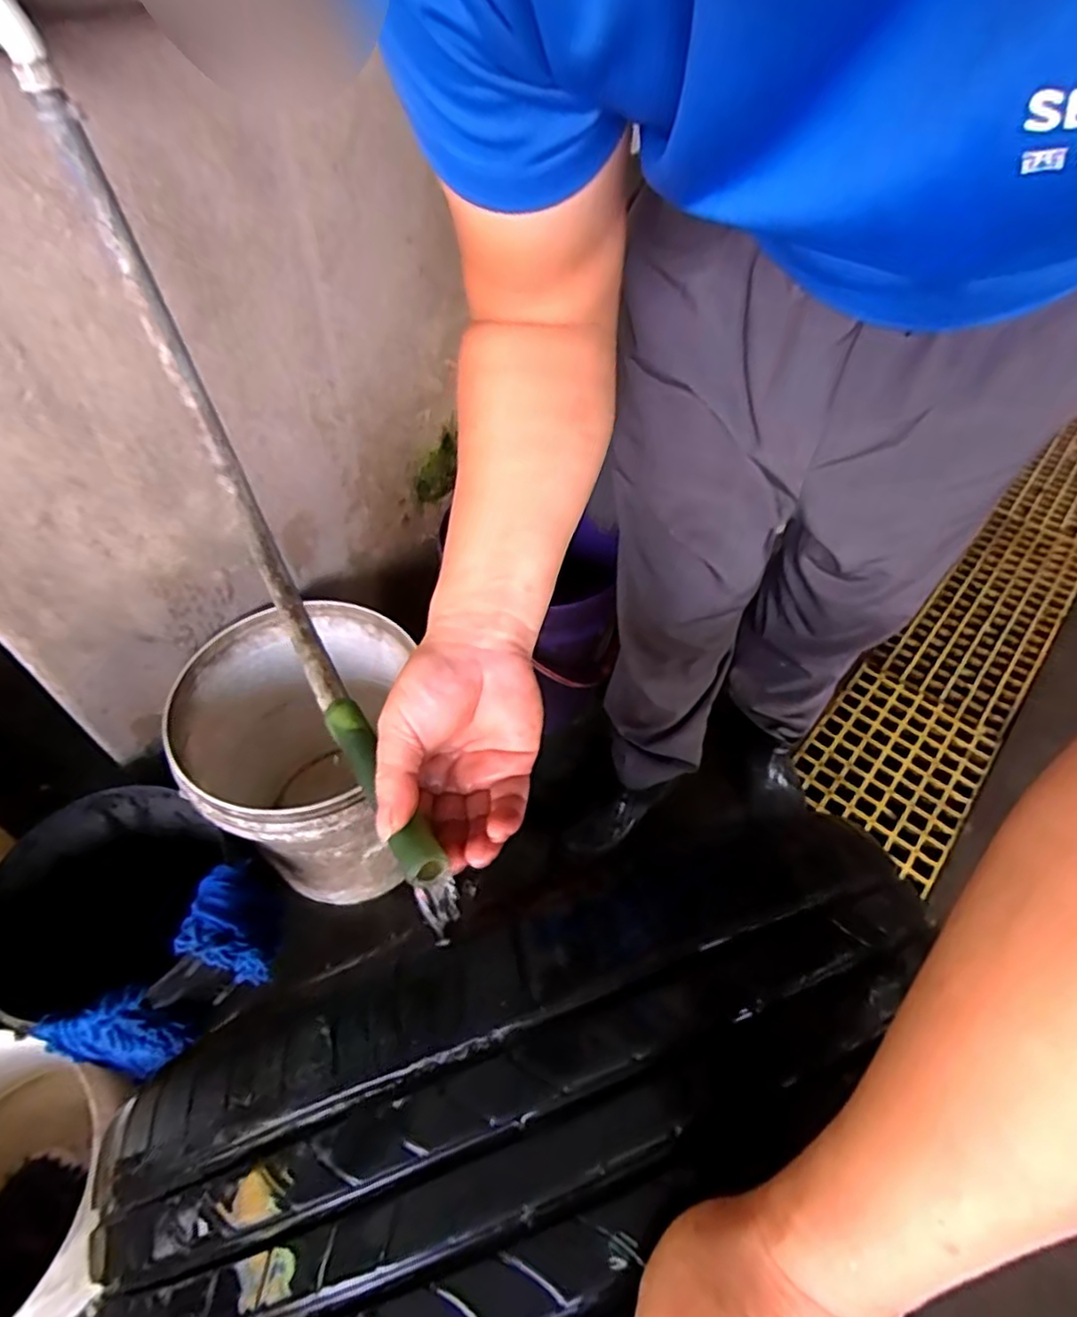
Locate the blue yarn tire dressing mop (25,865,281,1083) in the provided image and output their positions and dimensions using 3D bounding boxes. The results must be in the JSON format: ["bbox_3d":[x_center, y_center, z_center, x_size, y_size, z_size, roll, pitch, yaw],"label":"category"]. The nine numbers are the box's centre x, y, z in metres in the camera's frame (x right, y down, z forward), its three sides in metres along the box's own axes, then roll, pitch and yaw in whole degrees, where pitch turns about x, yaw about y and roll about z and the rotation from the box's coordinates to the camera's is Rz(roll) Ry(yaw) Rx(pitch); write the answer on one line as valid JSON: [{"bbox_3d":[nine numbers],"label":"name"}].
[{"bbox_3d":[-0.393,0.355,0.721,0.085,0.150,0.223,36,60,23],"label":"blue yarn tire dressing mop"}]

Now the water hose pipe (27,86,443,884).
[{"bbox_3d":[-0.178,-0.078,0.412,0.023,0.209,0.475,-26,78,-19],"label":"water hose pipe"}]

